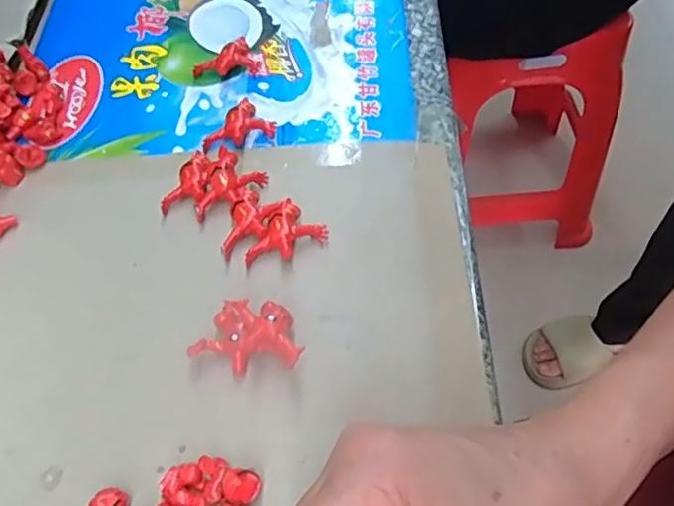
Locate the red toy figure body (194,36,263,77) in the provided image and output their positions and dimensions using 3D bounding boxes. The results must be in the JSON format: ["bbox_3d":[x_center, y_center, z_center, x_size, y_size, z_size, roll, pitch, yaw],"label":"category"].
[{"bbox_3d":[-0.083,-0.143,0.440,0.050,0.015,0.026,-15,57,-6],"label":"red toy figure body"}]

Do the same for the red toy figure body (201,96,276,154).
[{"bbox_3d":[-0.066,-0.081,0.396,0.030,0.015,0.046,33,65,22],"label":"red toy figure body"}]

